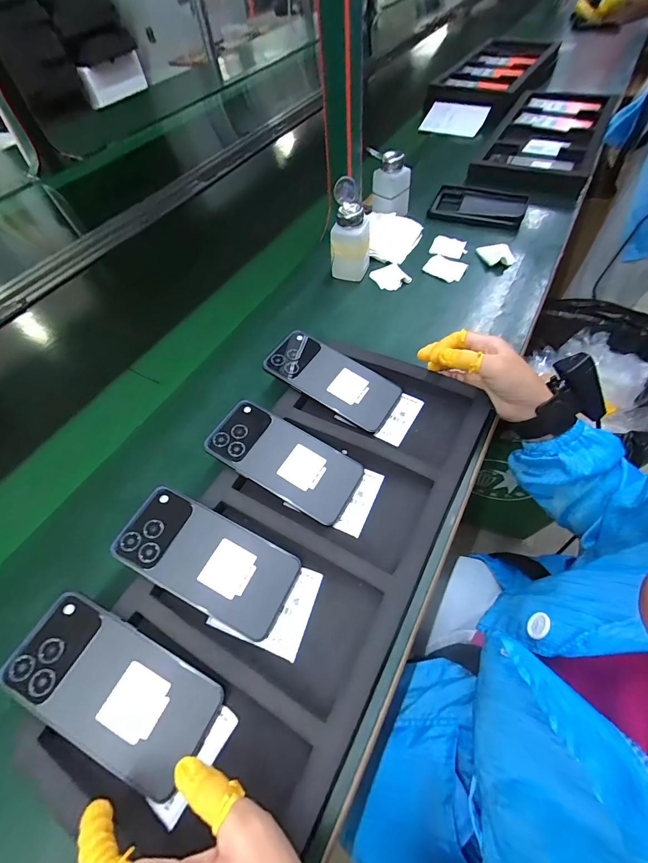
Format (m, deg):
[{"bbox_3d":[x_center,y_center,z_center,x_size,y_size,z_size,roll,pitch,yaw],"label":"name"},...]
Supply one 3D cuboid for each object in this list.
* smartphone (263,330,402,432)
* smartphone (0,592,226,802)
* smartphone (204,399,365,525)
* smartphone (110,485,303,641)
[{"bbox_3d":[0.011,-0.066,0.441,0.159,0.010,0.075,31,63,9],"label":"smartphone"},{"bbox_3d":[-0.164,0.198,0.281,0.160,0.007,0.075,27,62,7],"label":"smartphone"},{"bbox_3d":[-0.042,0.027,0.383,0.159,0.006,0.078,29,62,9],"label":"smartphone"},{"bbox_3d":[-0.106,0.116,0.331,0.159,0.007,0.077,27,61,6],"label":"smartphone"}]

